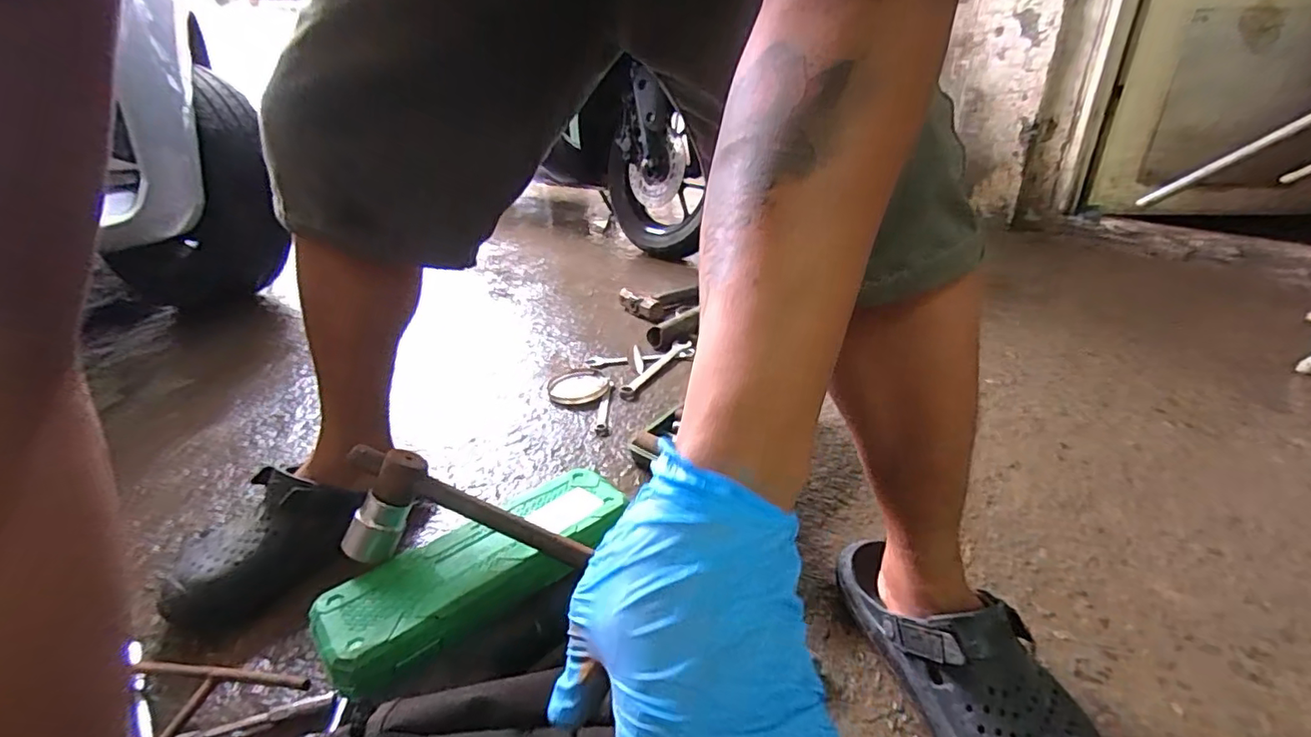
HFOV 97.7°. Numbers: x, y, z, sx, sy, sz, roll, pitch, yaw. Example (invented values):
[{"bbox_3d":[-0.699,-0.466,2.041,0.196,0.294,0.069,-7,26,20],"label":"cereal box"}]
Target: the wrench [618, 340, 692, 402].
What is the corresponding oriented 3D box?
[{"bbox_3d":[0.002,-0.001,1.078,0.030,0.007,0.227,24,40,23],"label":"wrench"}]

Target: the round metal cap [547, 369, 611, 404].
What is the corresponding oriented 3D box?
[{"bbox_3d":[-0.138,0.029,1.023,0.111,0.008,0.111,-3,26,-6],"label":"round metal cap"}]

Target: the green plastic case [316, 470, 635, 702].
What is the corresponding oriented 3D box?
[{"bbox_3d":[-0.162,0.178,0.539,0.284,0.037,0.111,-22,34,-38],"label":"green plastic case"}]

